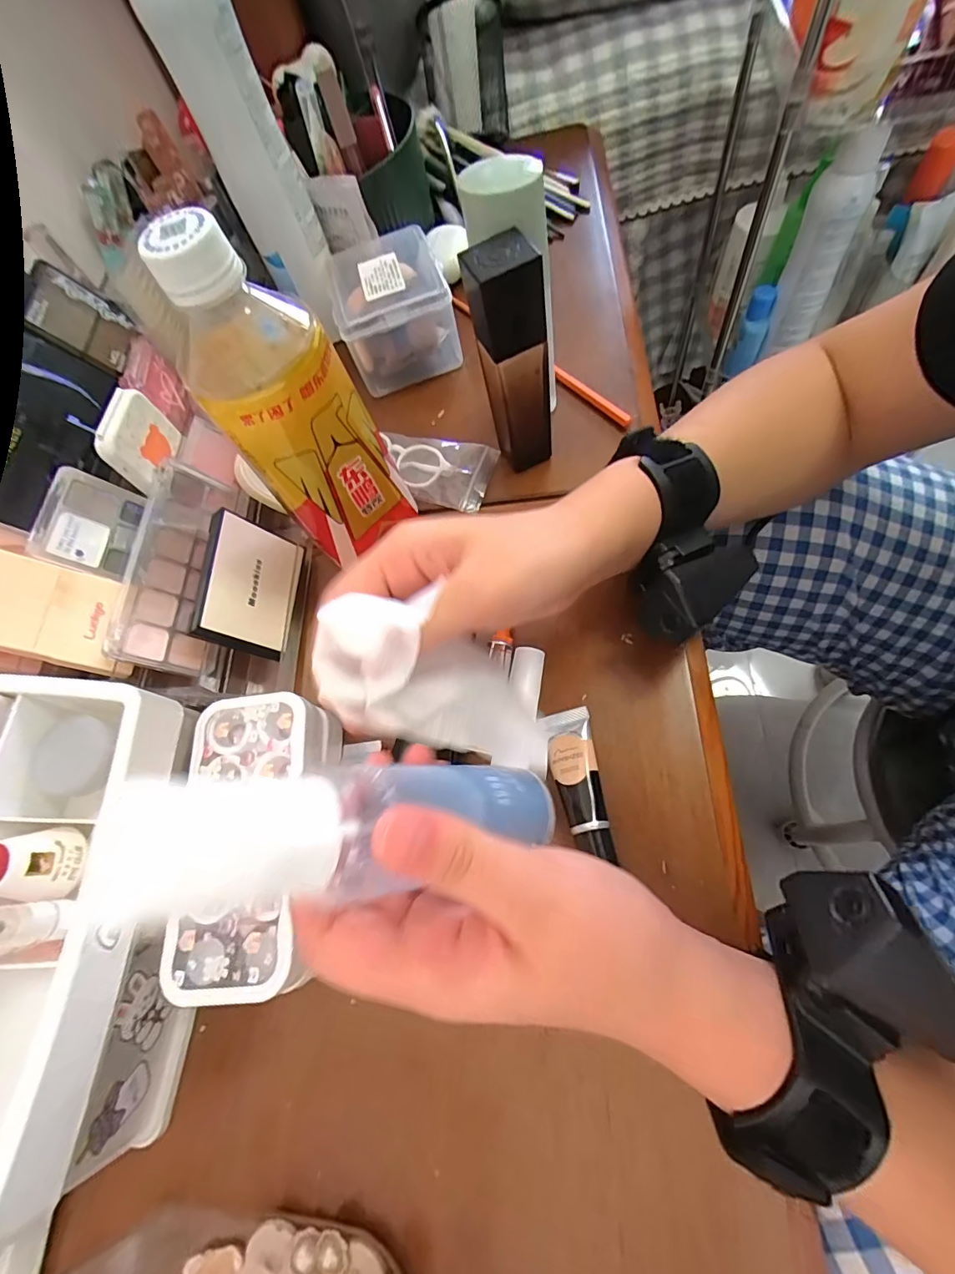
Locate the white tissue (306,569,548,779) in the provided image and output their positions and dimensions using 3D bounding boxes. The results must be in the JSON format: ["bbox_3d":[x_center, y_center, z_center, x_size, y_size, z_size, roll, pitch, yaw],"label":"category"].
[{"bbox_3d":[-0.016,0.019,0.201,0.102,0.025,0.053,28,69,-15],"label":"white tissue"}]

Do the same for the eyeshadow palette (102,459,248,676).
[{"bbox_3d":[-0.181,-0.043,0.298,0.015,0.051,0.131,-22,58,40],"label":"eyeshadow palette"}]

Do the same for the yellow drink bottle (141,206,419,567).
[{"bbox_3d":[-0.091,-0.113,0.244,0.072,0.155,0.068,-38,65,-7],"label":"yellow drink bottle"}]

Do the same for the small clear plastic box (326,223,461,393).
[{"bbox_3d":[-0.064,-0.262,0.391,0.084,0.067,0.103,-14,65,5],"label":"small clear plastic box"}]

